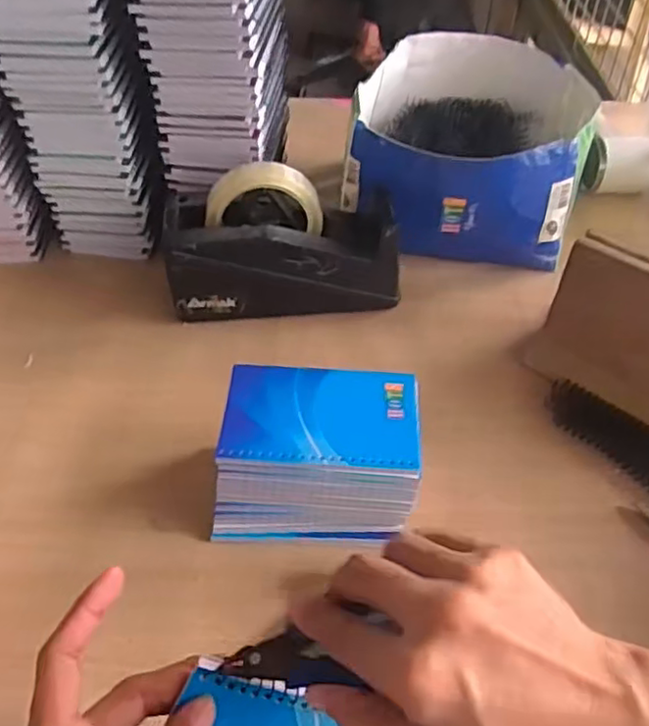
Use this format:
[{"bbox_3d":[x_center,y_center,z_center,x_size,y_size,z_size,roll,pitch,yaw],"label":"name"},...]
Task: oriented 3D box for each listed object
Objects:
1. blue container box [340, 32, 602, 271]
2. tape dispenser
[{"bbox_3d":[0.141,-0.216,0.678,0.229,0.132,0.248,8,48,9],"label":"blue container box"},{"bbox_3d":[-0.039,-0.107,0.590,0.203,0.123,0.083,-9,48,-7],"label":"tape dispenser"}]

